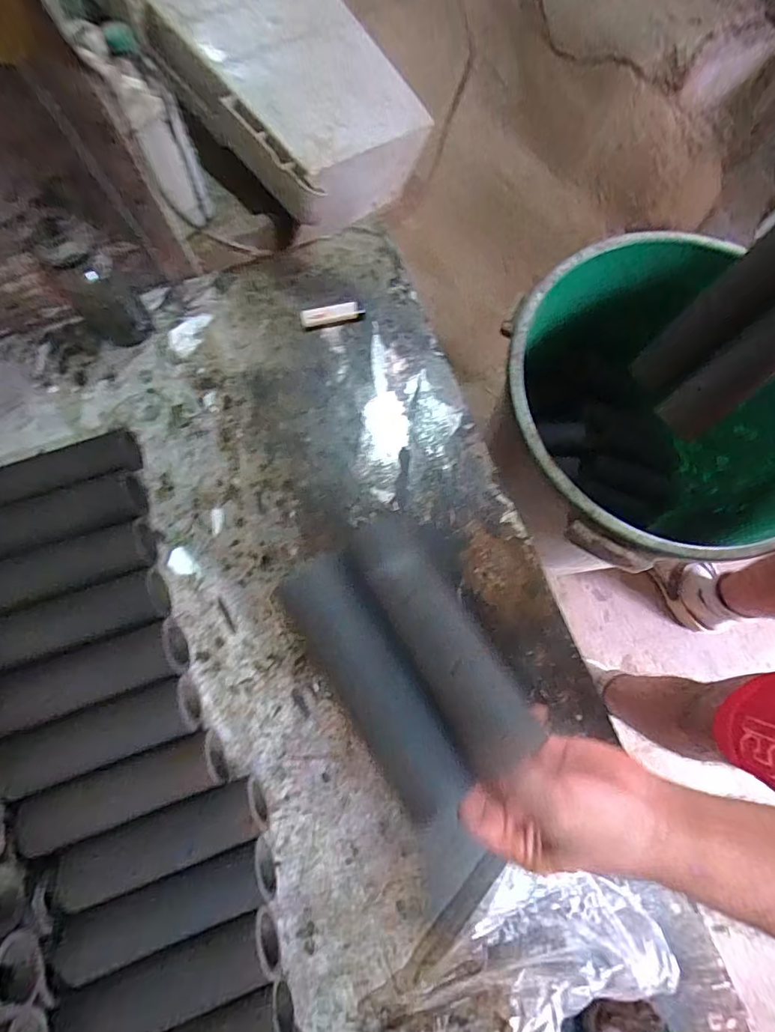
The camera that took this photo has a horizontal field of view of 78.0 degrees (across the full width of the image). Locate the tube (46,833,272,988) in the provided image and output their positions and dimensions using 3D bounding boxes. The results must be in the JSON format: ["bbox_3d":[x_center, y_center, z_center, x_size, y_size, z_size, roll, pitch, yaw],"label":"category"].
[{"bbox_3d":[-0.197,0.358,0.444,0.193,0.044,0.058,-19,77,-3],"label":"tube"}]

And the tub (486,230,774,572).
[{"bbox_3d":[0.371,-0.127,0.767,0.415,0.360,0.429,-1,78,3],"label":"tub"}]

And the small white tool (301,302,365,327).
[{"bbox_3d":[-0.070,-0.254,0.603,0.077,0.010,0.022,-12,77,0],"label":"small white tool"}]

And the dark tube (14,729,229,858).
[{"bbox_3d":[-0.252,0.264,0.462,0.186,0.046,0.057,-19,77,-3],"label":"dark tube"}]

